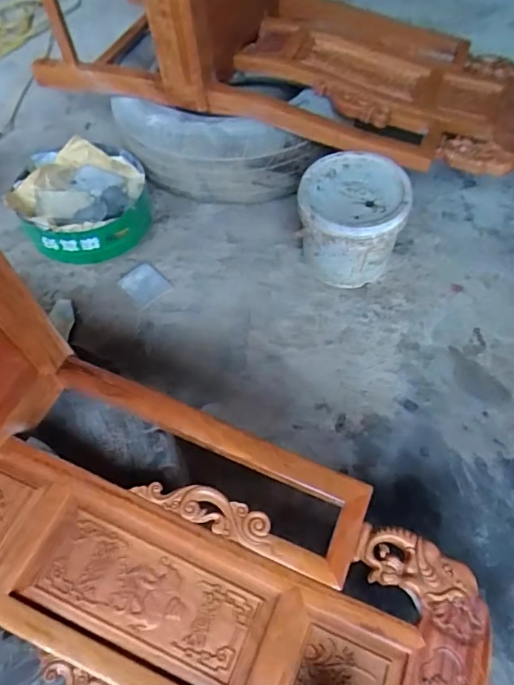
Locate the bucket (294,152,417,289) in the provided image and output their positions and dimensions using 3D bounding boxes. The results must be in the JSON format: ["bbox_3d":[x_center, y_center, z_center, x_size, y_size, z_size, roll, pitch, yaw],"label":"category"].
[{"bbox_3d":[0.177,-0.221,0.952,0.179,0.187,0.179,-2,54,3],"label":"bucket"}]

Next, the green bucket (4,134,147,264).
[{"bbox_3d":[-0.369,-0.296,1.092,0.267,0.144,0.256,-2,54,3],"label":"green bucket"}]

